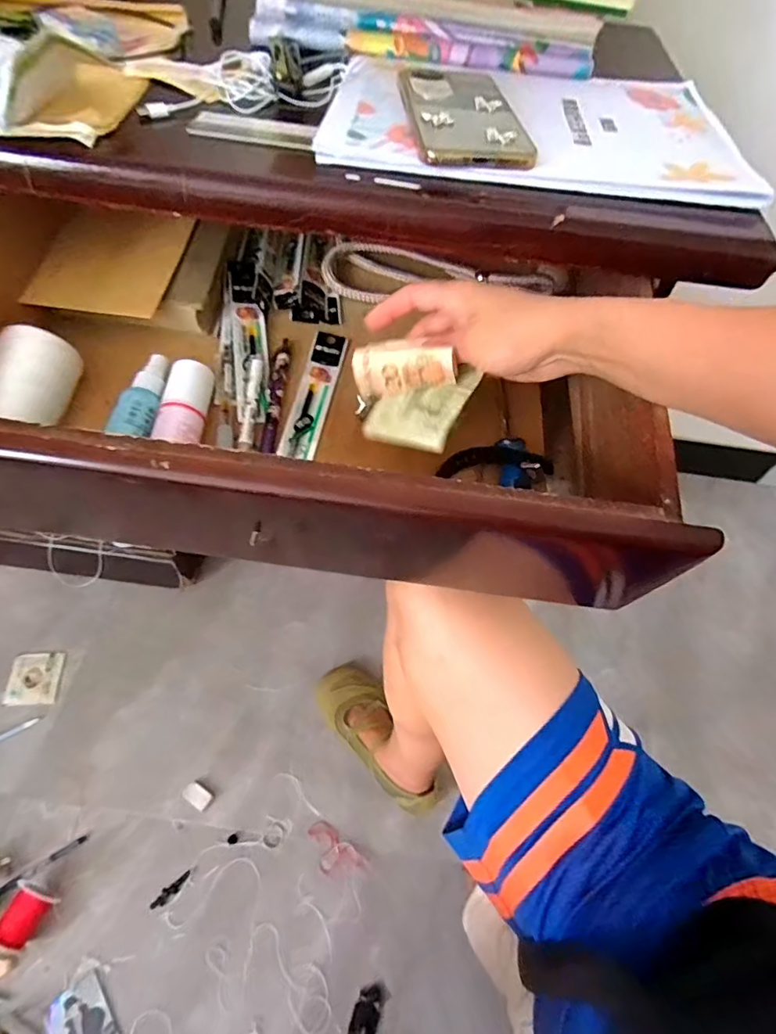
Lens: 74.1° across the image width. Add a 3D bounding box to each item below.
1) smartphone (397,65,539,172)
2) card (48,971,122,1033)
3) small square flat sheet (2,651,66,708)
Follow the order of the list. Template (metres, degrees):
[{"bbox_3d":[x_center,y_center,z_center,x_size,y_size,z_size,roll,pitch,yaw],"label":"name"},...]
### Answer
[{"bbox_3d":[0.051,-0.292,0.368,0.077,0.008,0.155,-2,56,-7],"label":"smartphone"},{"bbox_3d":[-0.355,0.596,0.600,0.063,0.007,0.086,-27,63,-25],"label":"card"},{"bbox_3d":[-0.555,0.254,0.809,0.074,0.005,0.082,1,57,-9],"label":"small square flat sheet"}]

